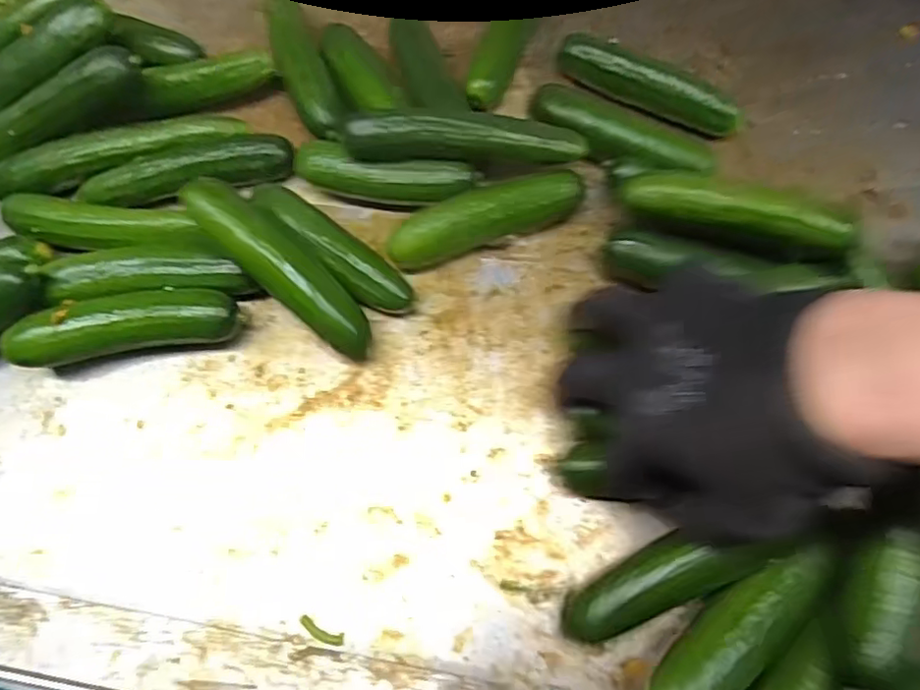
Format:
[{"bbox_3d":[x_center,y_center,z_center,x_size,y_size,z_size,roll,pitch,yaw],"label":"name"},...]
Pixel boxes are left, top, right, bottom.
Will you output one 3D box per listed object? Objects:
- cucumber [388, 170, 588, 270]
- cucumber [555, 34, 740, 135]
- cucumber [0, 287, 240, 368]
[{"bbox_3d":[0.016,-0.078,0.374,0.123,0.037,0.025,-18,72,-6],"label":"cucumber"},{"bbox_3d":[0.128,-0.176,0.412,0.128,0.032,0.025,27,73,9],"label":"cucumber"},{"bbox_3d":[-0.198,-0.011,0.357,0.126,0.040,0.037,-9,71,-3],"label":"cucumber"}]

